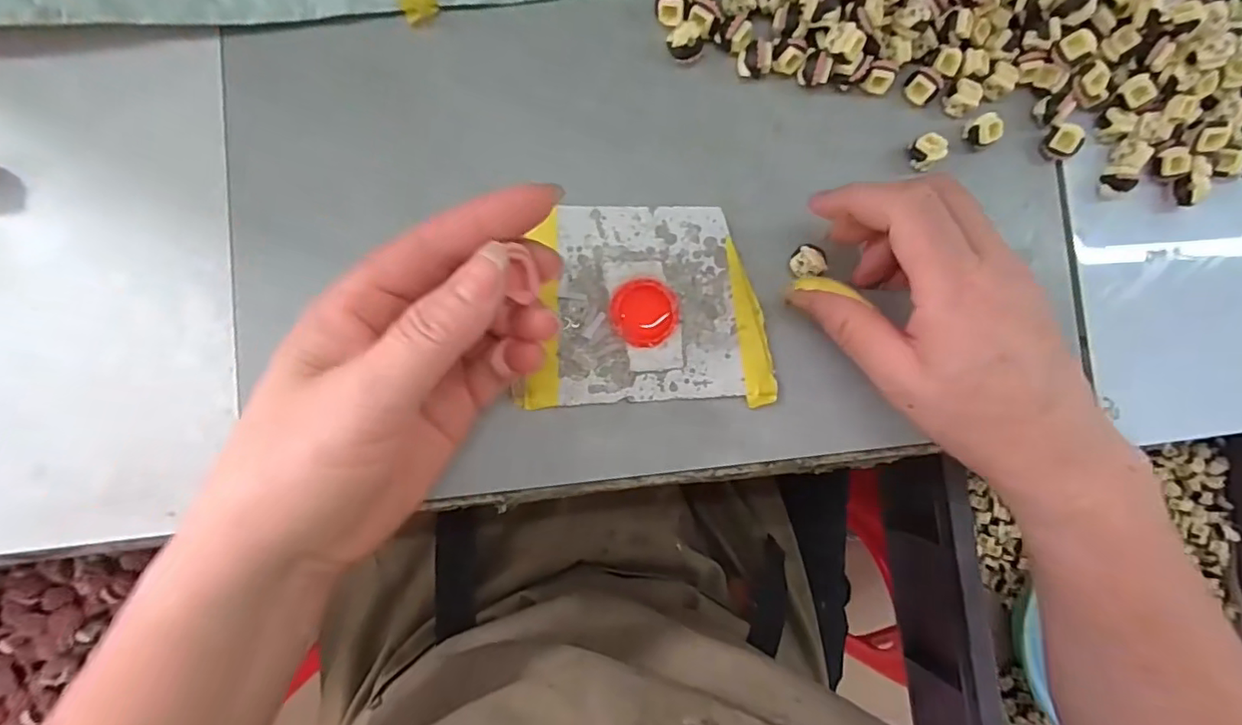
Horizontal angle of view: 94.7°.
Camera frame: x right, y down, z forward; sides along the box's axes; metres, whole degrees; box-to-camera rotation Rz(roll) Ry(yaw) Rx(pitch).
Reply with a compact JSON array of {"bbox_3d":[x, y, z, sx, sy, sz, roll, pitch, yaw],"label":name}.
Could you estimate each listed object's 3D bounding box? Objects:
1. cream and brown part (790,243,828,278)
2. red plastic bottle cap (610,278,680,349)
[{"bbox_3d":[0.087,-0.047,0.267,0.014,0.010,0.015,-3,86,-9],"label":"cream and brown part"},{"bbox_3d":[0.010,-0.022,0.257,0.030,0.006,0.029,1,85,-9],"label":"red plastic bottle cap"}]

